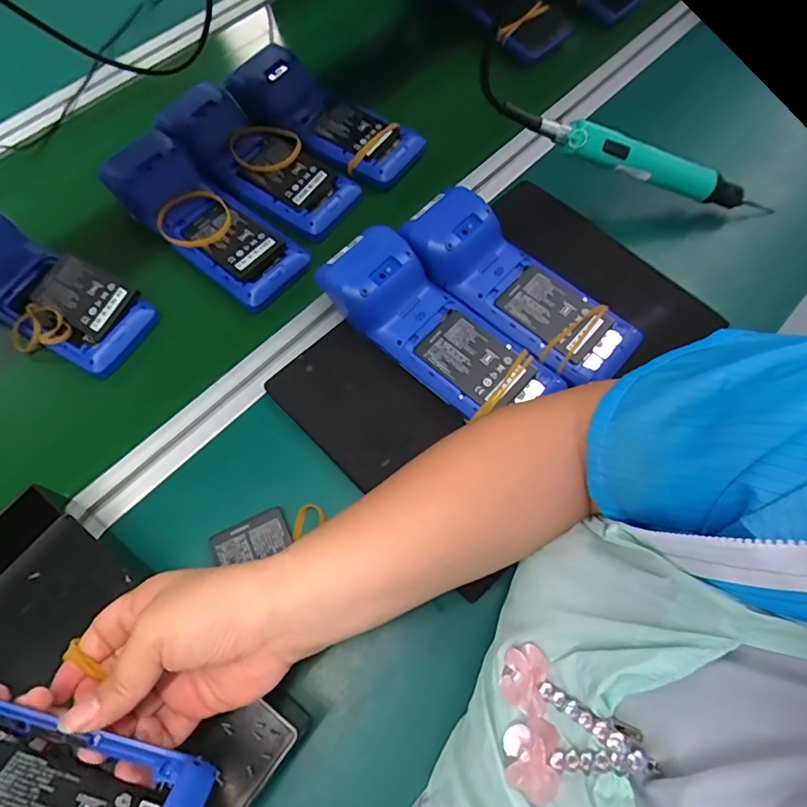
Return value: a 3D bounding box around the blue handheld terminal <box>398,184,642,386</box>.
[{"bbox_3d":[0.102,-0.105,0.453,0.220,0.043,0.083,36,71,14],"label":"blue handheld terminal"}]

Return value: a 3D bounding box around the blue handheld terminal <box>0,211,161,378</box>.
[{"bbox_3d":[-0.340,-0.110,0.478,0.220,0.045,0.086,28,69,12],"label":"blue handheld terminal"}]

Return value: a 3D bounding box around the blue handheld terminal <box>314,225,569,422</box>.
[{"bbox_3d":[0.027,-0.064,0.442,0.204,0.051,0.078,39,72,15],"label":"blue handheld terminal"}]

